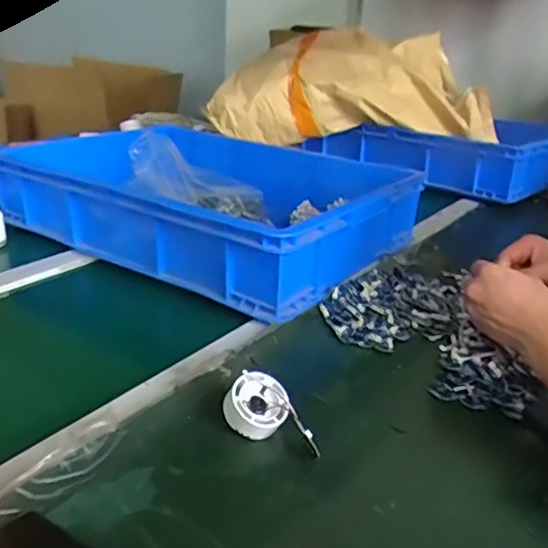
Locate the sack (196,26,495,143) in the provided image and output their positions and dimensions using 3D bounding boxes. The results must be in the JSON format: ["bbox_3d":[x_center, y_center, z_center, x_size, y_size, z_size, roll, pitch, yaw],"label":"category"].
[{"bbox_3d":[0.196,-0.446,1.425,0.649,0.235,0.271,8,24,8],"label":"sack"}]

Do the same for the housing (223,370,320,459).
[{"bbox_3d":[-0.004,0.125,0.511,0.051,0.044,0.086,-11,28,-31],"label":"housing"}]

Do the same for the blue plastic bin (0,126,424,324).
[{"bbox_3d":[-0.105,-0.126,0.963,0.570,0.122,0.403,19,27,30],"label":"blue plastic bin"}]

